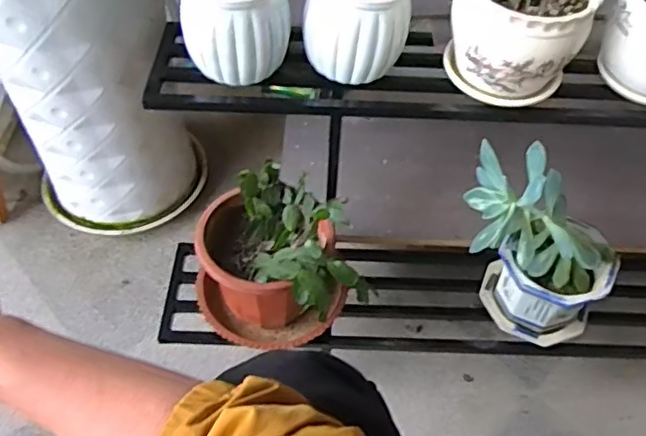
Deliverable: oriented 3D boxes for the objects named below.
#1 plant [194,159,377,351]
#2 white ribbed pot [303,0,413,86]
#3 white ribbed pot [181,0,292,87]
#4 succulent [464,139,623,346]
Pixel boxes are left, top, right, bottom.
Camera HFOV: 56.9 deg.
[{"bbox_3d":[-0.057,0.056,0.690,0.170,0.146,0.178,-19,55,-17],"label":"plant"},{"bbox_3d":[0.038,-0.212,0.621,0.104,0.096,0.103,1,52,-2],"label":"white ribbed pot"},{"bbox_3d":[-0.086,-0.212,0.618,0.102,0.094,0.108,1,52,-2],"label":"white ribbed pot"},{"bbox_3d":[0.243,0.028,0.679,0.181,0.216,0.112,22,54,14],"label":"succulent"}]

